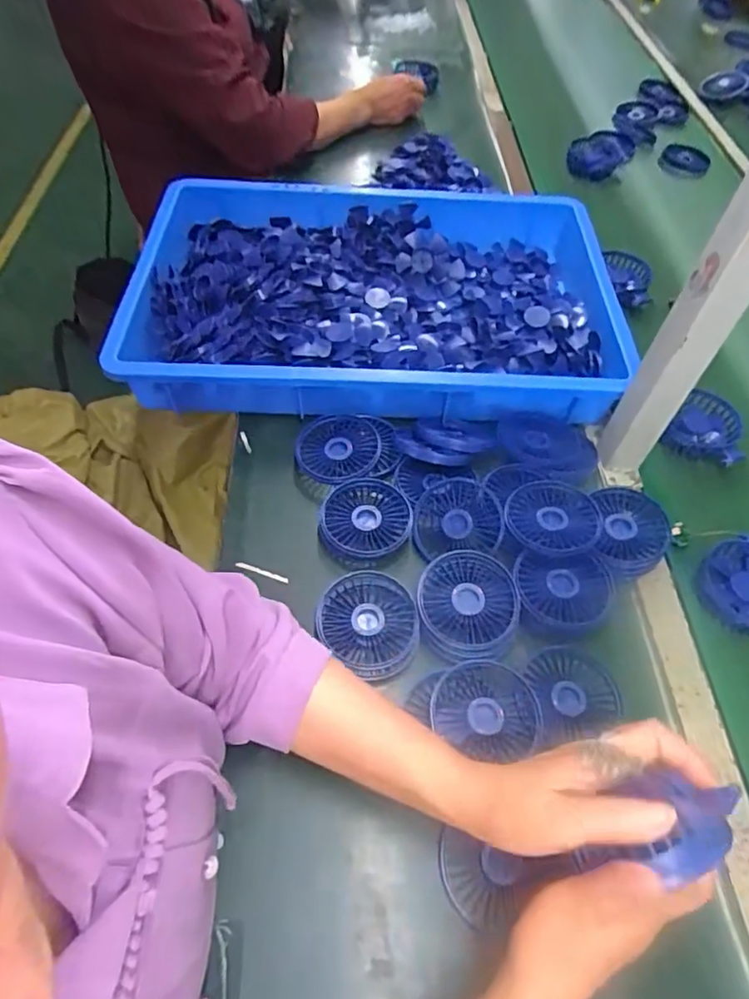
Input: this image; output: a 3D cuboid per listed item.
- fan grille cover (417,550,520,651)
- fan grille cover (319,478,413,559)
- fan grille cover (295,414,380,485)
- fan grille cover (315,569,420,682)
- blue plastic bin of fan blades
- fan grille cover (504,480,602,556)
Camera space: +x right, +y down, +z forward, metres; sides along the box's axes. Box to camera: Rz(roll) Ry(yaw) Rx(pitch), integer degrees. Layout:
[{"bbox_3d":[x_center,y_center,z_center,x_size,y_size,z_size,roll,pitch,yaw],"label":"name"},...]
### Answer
[{"bbox_3d":[0.085,0.091,0.530,0.085,0.023,0.088,2,55,-4],"label":"fan grille cover"},{"bbox_3d":[-0.009,0.017,0.595,0.090,0.022,0.085,3,55,-3],"label":"fan grille cover"},{"bbox_3d":[-0.040,-0.056,0.632,0.087,0.015,0.078,7,74,6],"label":"fan grille cover"},{"bbox_3d":[-0.004,0.111,0.532,0.093,0.016,0.086,36,83,13],"label":"fan grille cover"},{"bbox_3d":[0.004,-0.264,0.737,0.568,0.106,0.367,3,55,-3],"label":"blue plastic bin of fan blades"},{"bbox_3d":[0.173,0.017,0.568,0.088,0.009,0.077,-8,67,-1],"label":"fan grille cover"}]

